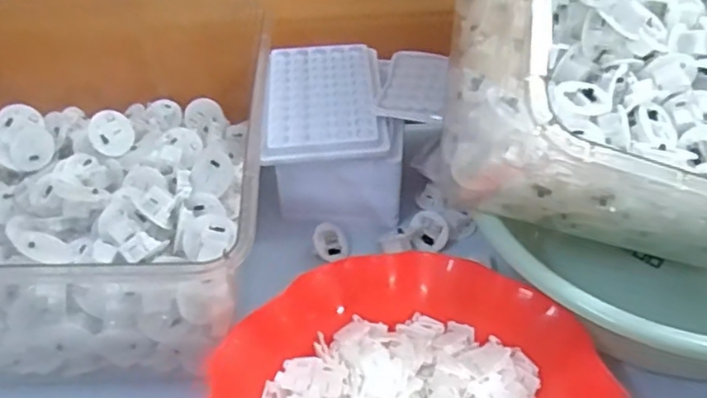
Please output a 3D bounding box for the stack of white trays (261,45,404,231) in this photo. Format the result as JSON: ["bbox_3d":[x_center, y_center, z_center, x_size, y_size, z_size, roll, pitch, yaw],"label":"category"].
[{"bbox_3d":[-0.016,-0.053,0.518,0.101,0.090,0.127,-2,44,0],"label":"stack of white trays"}]

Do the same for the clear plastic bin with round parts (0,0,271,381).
[{"bbox_3d":[-0.208,-0.012,0.434,0.305,0.116,0.255,-2,44,0],"label":"clear plastic bin with round parts"}]

